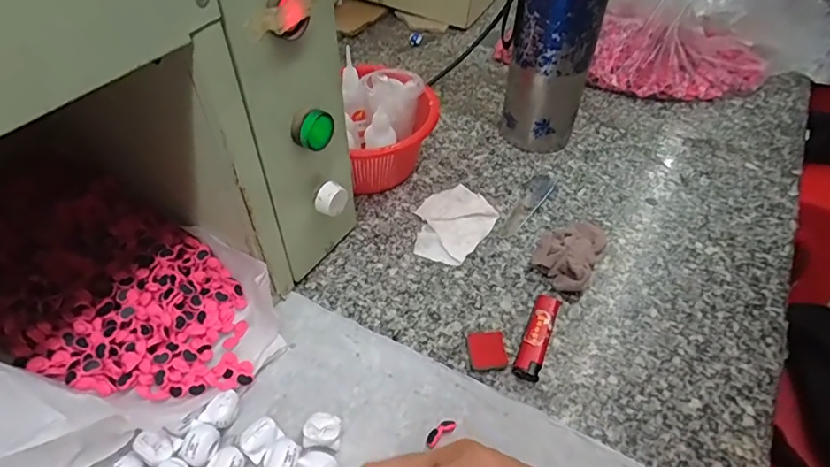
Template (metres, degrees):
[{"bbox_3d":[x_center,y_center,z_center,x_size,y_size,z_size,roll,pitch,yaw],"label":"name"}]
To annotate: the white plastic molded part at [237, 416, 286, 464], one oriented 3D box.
[{"bbox_3d":[-0.102,0.137,0.337,0.019,0.018,0.025,31,54,24],"label":"white plastic molded part"}]

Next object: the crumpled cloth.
[{"bbox_3d":[0.139,0.013,0.453,0.049,0.024,0.085,24,51,19],"label":"crumpled cloth"}]

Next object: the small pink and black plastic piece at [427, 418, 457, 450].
[{"bbox_3d":[0.018,0.136,0.349,0.023,0.006,0.009,-29,54,-25],"label":"small pink and black plastic piece"}]

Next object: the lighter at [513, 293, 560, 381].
[{"bbox_3d":[0.097,0.079,0.400,0.020,0.011,0.079,19,50,15],"label":"lighter"}]

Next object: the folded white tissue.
[{"bbox_3d":[0.033,-0.011,0.483,0.069,0.011,0.092,27,52,21],"label":"folded white tissue"}]

